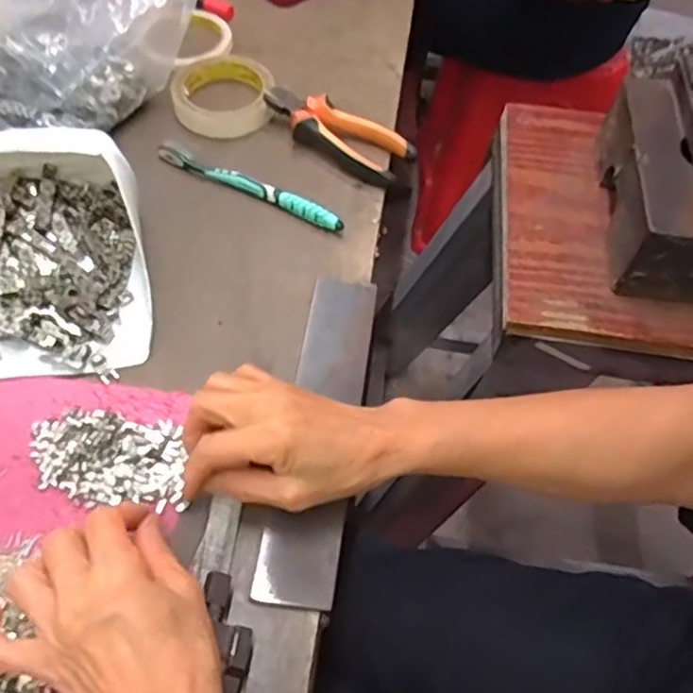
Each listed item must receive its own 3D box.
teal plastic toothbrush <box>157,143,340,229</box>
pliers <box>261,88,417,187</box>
[{"bbox_3d":[-0.085,-0.141,0.574,0.183,0.015,0.016,25,59,13],"label":"teal plastic toothbrush"},{"bbox_3d":[-0.009,-0.199,0.611,0.146,0.033,0.053,33,61,17],"label":"pliers"}]

